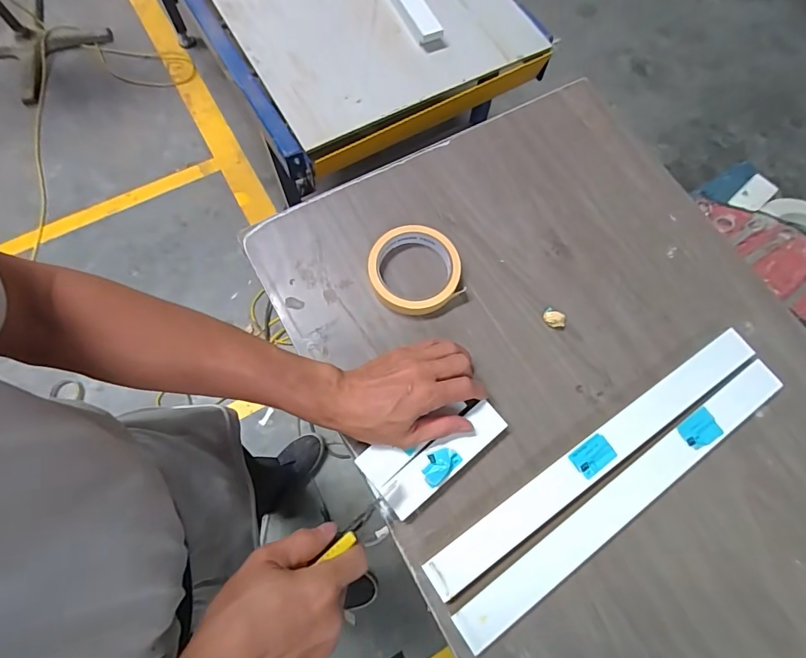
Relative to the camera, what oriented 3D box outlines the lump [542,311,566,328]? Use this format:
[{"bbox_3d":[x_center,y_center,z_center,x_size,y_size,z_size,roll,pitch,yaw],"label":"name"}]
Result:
[{"bbox_3d":[0.162,-0.010,0.472,0.022,0.011,0.016,4,71,-1],"label":"lump"}]

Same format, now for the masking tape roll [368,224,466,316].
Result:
[{"bbox_3d":[0.012,-0.065,0.474,0.096,0.026,0.093,1,71,-2],"label":"masking tape roll"}]

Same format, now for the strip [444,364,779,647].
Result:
[{"bbox_3d":[0.212,0.151,0.408,0.391,0.006,0.037,-32,79,-12],"label":"strip"}]

